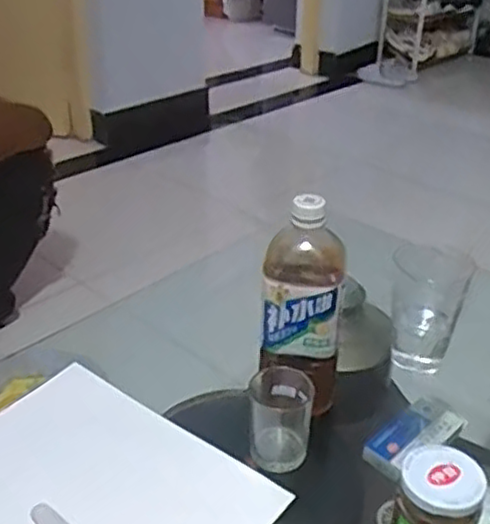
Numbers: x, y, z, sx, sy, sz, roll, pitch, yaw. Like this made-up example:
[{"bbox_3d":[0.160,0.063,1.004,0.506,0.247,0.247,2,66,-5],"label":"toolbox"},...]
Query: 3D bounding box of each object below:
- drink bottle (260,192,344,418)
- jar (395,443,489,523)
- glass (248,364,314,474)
[{"bbox_3d":[0.054,0.037,0.677,0.079,0.202,0.075,5,30,6],"label":"drink bottle"},{"bbox_3d":[0.144,0.193,0.522,0.056,0.100,0.057,1,30,0],"label":"jar"},{"bbox_3d":[0.033,0.147,0.660,0.054,0.080,0.057,2,30,3],"label":"glass"}]

